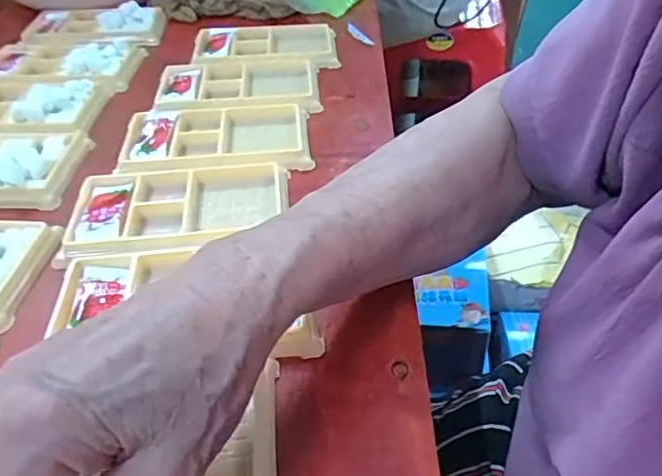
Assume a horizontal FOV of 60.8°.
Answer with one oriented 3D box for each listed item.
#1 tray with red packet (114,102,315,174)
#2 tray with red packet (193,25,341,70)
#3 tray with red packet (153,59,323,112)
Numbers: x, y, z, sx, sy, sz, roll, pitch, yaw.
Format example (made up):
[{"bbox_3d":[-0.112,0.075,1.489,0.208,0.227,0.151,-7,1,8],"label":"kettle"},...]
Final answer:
[{"bbox_3d":[-0.082,-0.073,0.410,0.132,0.012,0.082,-5,42,-5],"label":"tray with red packet"},{"bbox_3d":[-0.060,-0.183,0.541,0.134,0.016,0.076,-6,42,-6],"label":"tray with red packet"},{"bbox_3d":[-0.078,-0.129,0.475,0.131,0.014,0.083,-7,42,-7],"label":"tray with red packet"}]

